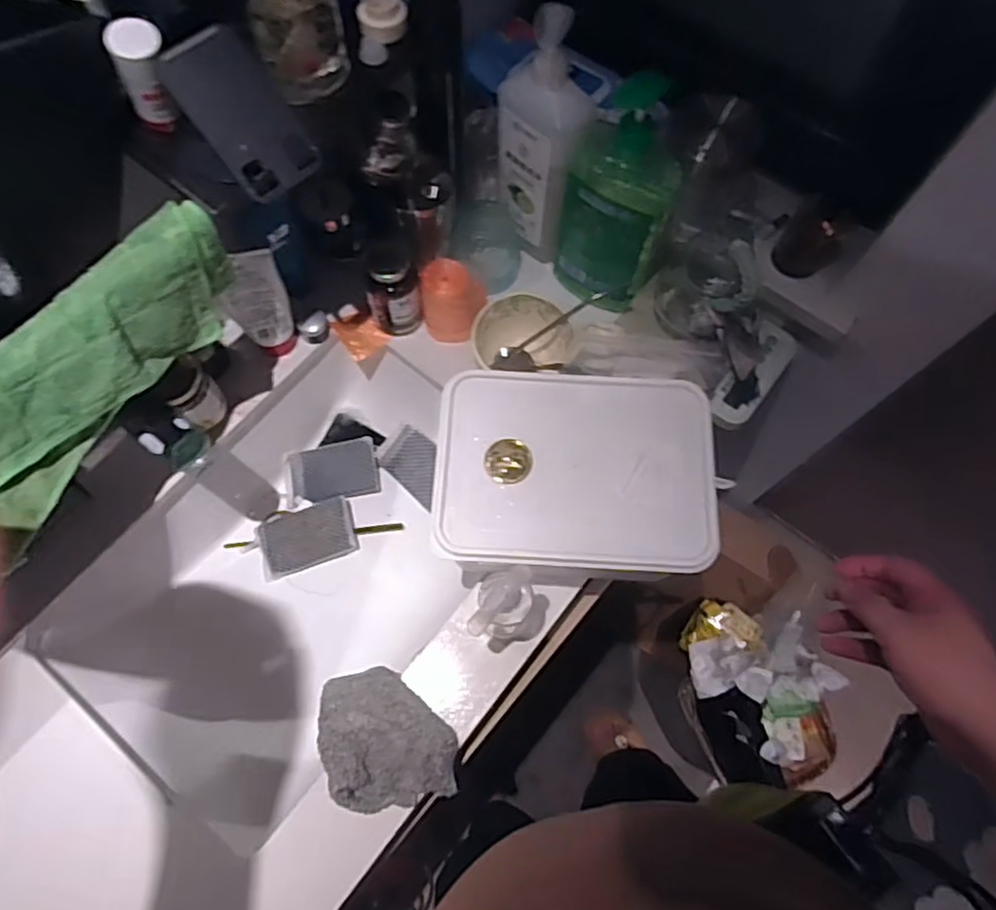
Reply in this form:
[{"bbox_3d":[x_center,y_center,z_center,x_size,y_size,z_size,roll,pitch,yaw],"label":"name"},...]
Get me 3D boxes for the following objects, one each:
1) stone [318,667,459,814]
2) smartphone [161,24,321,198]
[{"bbox_3d":[-0.108,0.270,0.632,0.120,0.055,0.125,0,69,-1],"label":"stone"},{"bbox_3d":[-0.191,-0.258,0.496,0.069,0.013,0.112,-47,115,-23],"label":"smartphone"}]

